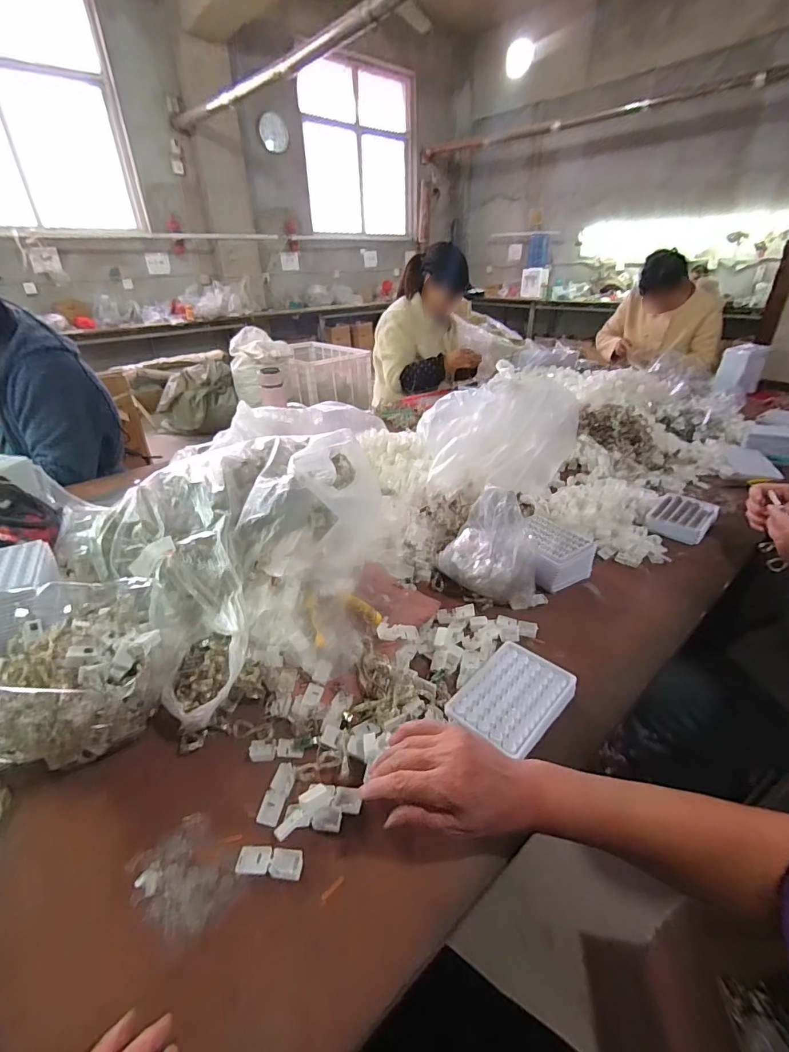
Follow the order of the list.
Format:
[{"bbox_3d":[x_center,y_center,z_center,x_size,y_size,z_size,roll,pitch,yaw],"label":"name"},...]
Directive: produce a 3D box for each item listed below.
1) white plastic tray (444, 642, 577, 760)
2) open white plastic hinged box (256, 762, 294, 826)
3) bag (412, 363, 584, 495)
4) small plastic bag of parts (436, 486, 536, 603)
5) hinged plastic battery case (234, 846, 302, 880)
[{"bbox_3d":[0.134,0.194,0.515,0.129,0.012,0.099,-32,42,-33],"label":"white plastic tray"},{"bbox_3d":[-0.114,0.260,0.439,0.021,0.004,0.056,4,31,10],"label":"open white plastic hinged box"},{"bbox_3d":[0.197,-0.182,0.911,0.288,0.221,0.160,-8,31,-11],"label":"bag"},{"bbox_3d":[0.140,0.028,0.683,0.146,0.136,0.112,4,31,10],"label":"small plastic bag of parts"},{"bbox_3d":[-0.109,0.292,0.391,0.058,0.006,0.022,2,31,7],"label":"hinged plastic battery case"}]

